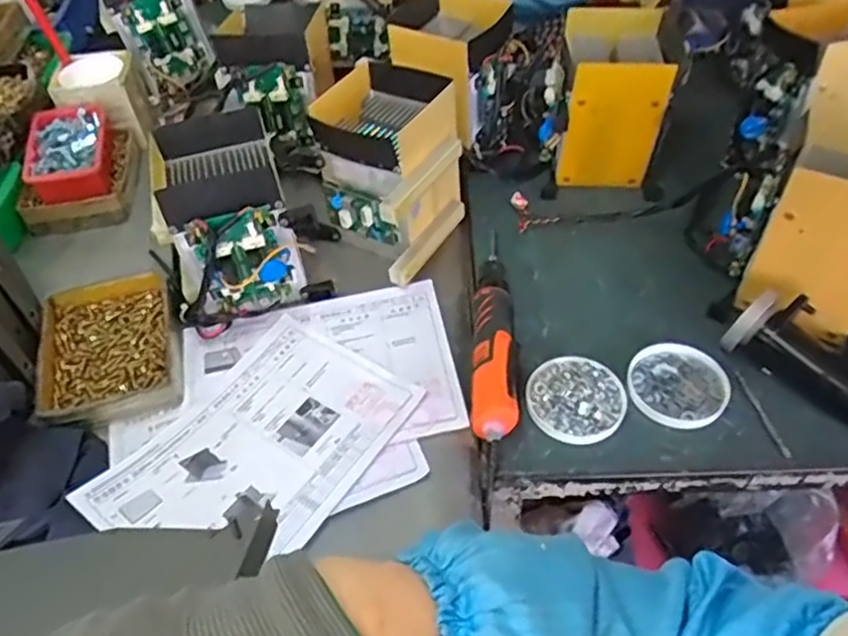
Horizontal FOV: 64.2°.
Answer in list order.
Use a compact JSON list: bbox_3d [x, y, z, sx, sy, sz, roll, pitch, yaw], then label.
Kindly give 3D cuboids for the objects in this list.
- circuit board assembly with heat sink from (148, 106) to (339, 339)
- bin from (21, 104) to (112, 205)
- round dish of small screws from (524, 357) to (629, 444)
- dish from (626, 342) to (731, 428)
[{"bbox_3d":[-0.224,-0.106,0.781,0.167,0.170,0.186,-21,51,-13],"label":"circuit board assembly with heat sink"},{"bbox_3d":[-0.495,-0.227,0.947,0.111,0.051,0.169,-17,50,-10],"label":"bin"},{"bbox_3d":[0.158,0.083,0.704,0.099,0.014,0.098,-2,49,3],"label":"round dish of small screws"},{"bbox_3d":[0.269,0.071,0.718,0.099,0.015,0.097,-2,49,3],"label":"dish"}]

